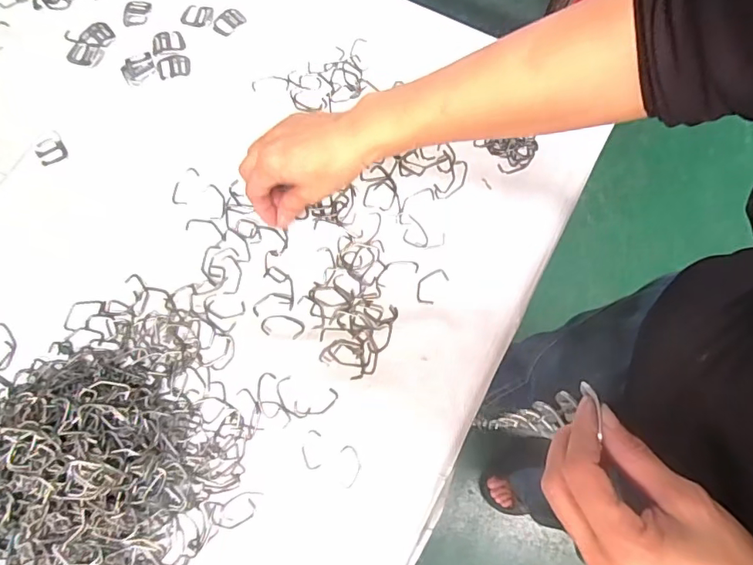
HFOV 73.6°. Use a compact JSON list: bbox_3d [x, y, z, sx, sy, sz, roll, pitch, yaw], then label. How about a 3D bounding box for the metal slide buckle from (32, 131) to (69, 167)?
[{"bbox_3d":[-0.314,-0.130,0.483,0.026,0.004,0.032,-26,76,-6],"label":"metal slide buckle"}]

